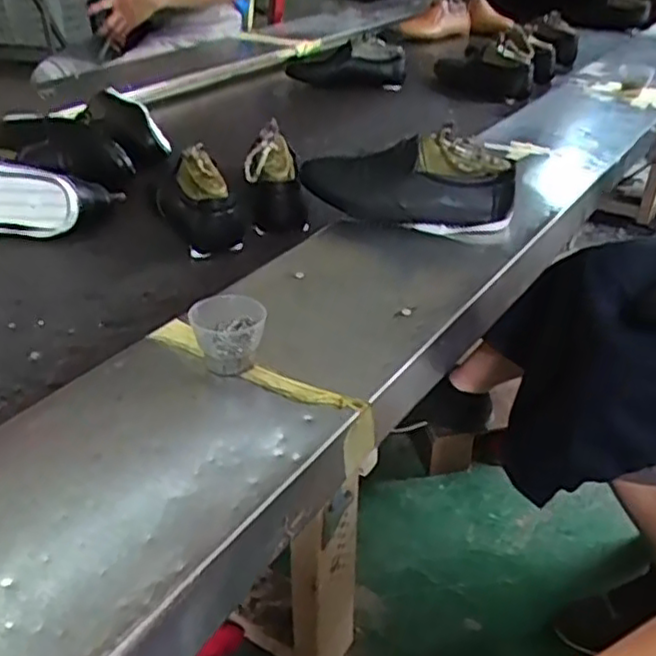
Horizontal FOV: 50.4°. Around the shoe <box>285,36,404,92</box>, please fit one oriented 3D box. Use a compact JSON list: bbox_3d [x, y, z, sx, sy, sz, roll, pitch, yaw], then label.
[{"bbox_3d":[0.037,-0.591,1.548,0.277,0.093,0.084,13,35,19],"label":"shoe"}]

